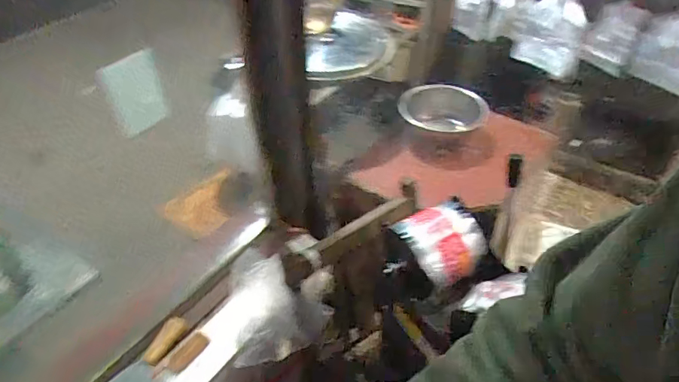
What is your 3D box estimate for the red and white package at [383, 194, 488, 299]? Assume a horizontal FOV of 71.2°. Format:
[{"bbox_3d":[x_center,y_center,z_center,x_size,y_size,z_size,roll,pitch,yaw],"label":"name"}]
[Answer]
[{"bbox_3d":[0.171,0.107,0.872,0.197,0.097,0.120,-18,46,-18],"label":"red and white package"}]

